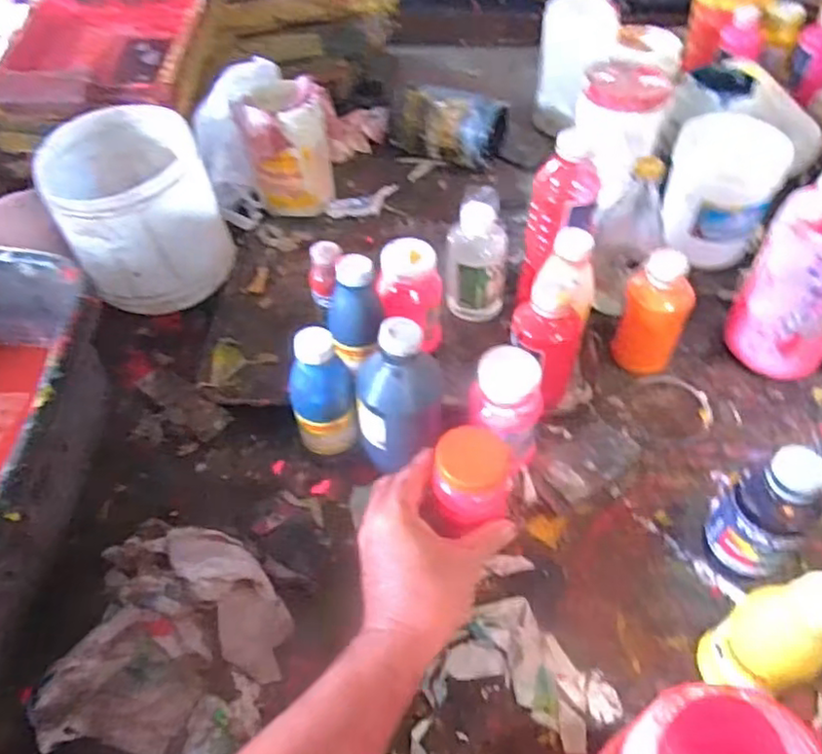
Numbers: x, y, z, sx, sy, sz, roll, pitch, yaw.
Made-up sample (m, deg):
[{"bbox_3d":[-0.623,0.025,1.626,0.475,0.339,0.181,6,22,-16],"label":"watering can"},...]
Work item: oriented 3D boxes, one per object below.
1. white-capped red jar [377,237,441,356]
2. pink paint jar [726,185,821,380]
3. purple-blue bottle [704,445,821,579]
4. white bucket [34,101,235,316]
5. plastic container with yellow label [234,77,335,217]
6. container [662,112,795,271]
[{"bbox_3d":[0.000,-0.073,0.669,0.057,0.124,0.063,33,59,24],"label":"white-capped red jar"},{"bbox_3d":[0.376,-0.083,0.634,0.098,0.156,0.090,0,51,1],"label":"pink paint jar"},{"bbox_3d":[0.267,0.108,0.503,0.054,0.132,0.060,-33,58,-23],"label":"purple-blue bottle"},{"bbox_3d":[-0.295,-0.180,0.721,0.152,0.147,0.161,0,51,1],"label":"white bucket"},{"bbox_3d":[-0.148,-0.279,0.821,0.108,0.142,0.095,-8,52,-6],"label":"plastic container with yellow label"},{"bbox_3d":[0.350,-0.210,0.756,0.115,0.135,0.097,9,52,8],"label":"container"}]

